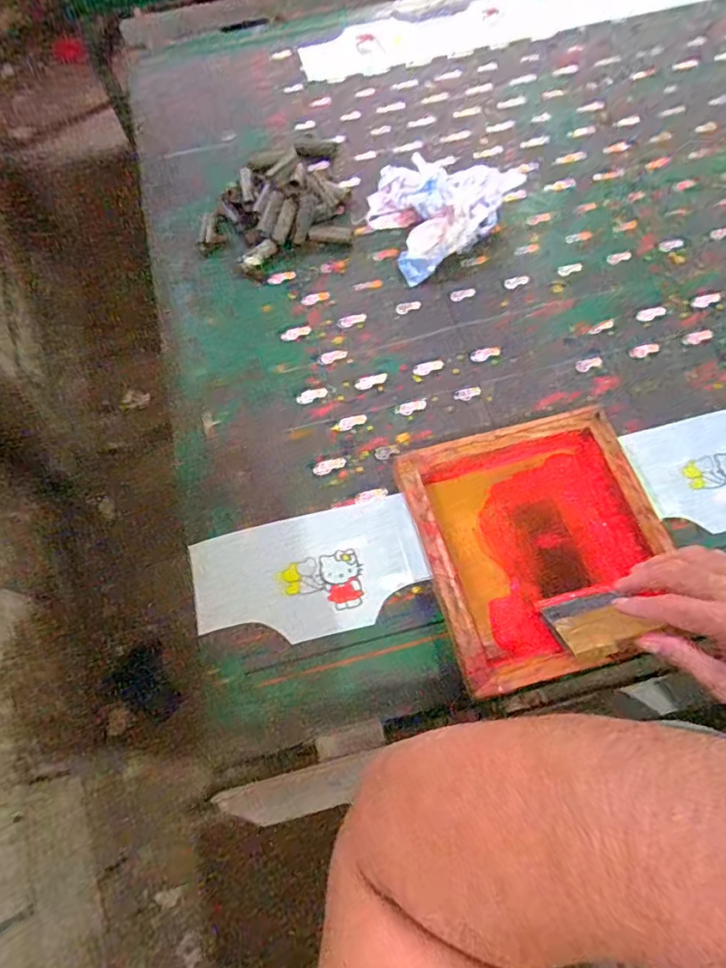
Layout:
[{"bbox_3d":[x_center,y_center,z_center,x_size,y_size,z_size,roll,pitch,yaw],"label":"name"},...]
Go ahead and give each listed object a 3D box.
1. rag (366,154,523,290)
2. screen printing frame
[{"bbox_3d":[0.095,-0.402,0.746,0.213,0.051,0.190,-38,70,-13],"label":"rag"},{"bbox_3d":[0.185,0.058,0.551,0.231,0.054,0.252,-17,66,-5],"label":"screen printing frame"}]

